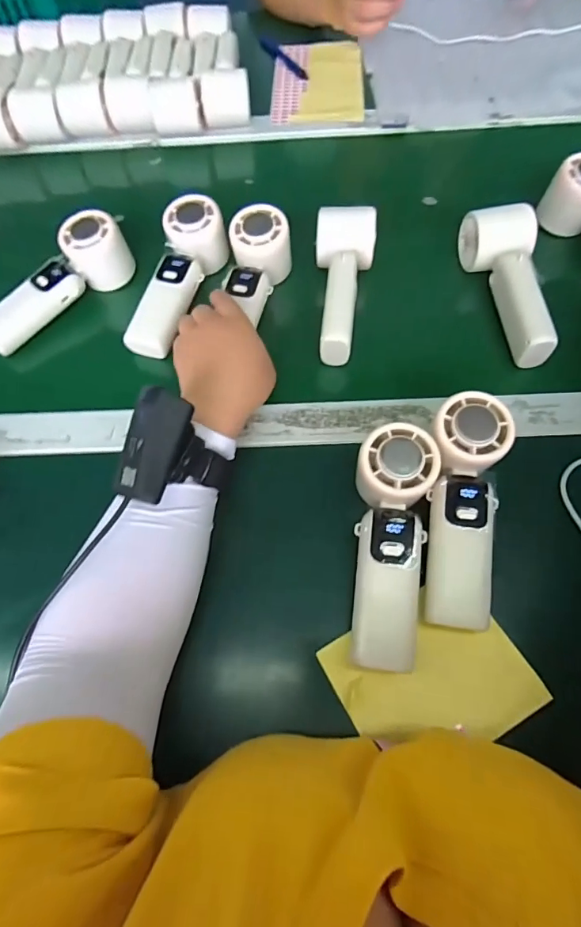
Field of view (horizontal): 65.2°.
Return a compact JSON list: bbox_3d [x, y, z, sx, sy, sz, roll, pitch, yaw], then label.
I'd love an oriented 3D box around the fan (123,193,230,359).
[{"bbox_3d":[-0.109,-0.182,0.439,0.056,0.046,0.160,12,67,9],"label":"fan"}]

